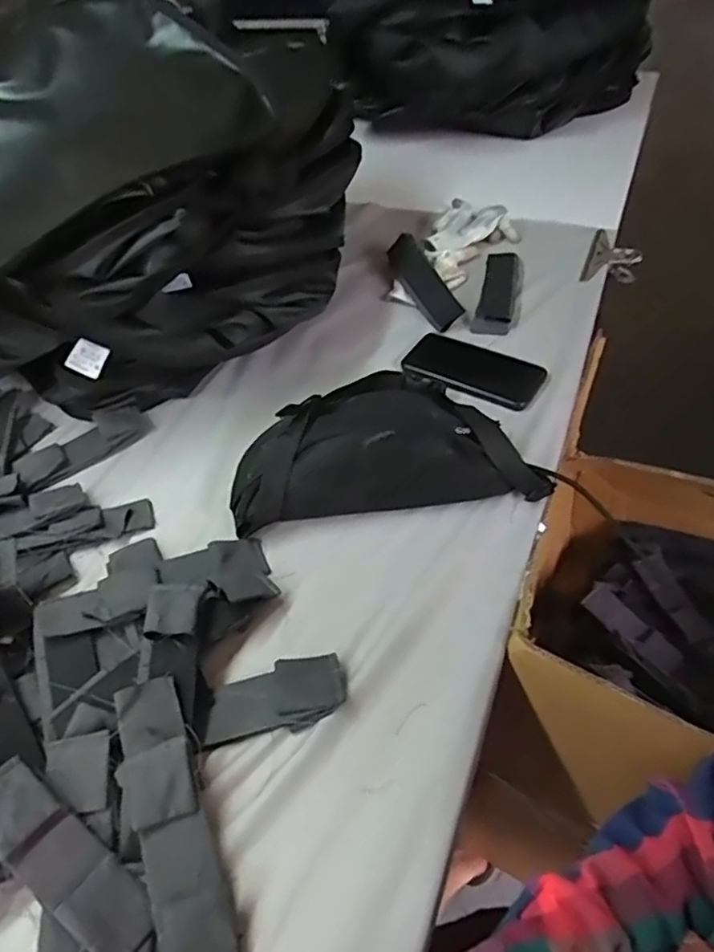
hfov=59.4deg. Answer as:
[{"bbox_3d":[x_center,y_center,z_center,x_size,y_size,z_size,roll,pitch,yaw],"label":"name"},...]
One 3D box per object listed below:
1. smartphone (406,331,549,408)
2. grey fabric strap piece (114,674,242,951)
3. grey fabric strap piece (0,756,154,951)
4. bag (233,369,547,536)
[{"bbox_3d":[0.135,-0.124,0.743,0.161,0.016,0.087,23,46,22],"label":"smartphone"},{"bbox_3d":[-0.129,0.238,0.431,0.048,0.012,0.194,-17,58,-16],"label":"grey fabric strap piece"},{"bbox_3d":[-0.194,0.250,0.412,0.147,0.013,0.047,38,36,11],"label":"grey fabric strap piece"},{"bbox_3d":[0.022,-0.045,0.644,0.304,0.079,0.172,-7,48,0],"label":"bag"}]

